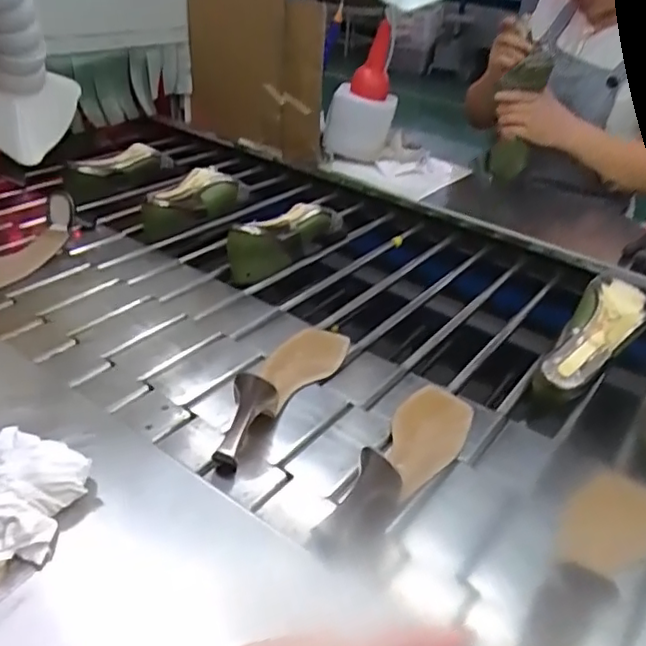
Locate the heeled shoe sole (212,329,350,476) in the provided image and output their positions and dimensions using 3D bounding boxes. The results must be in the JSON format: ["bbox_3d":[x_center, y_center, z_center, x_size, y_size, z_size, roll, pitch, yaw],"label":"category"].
[{"bbox_3d":[-0.039,0.055,0.675,0.075,0.067,0.267,17,38,11],"label":"heeled shoe sole"}]

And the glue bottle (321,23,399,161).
[{"bbox_3d":[0.079,-0.458,1.246,0.138,0.230,0.092,7,38,-2],"label":"glue bottle"}]

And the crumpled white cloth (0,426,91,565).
[{"bbox_3d":[-0.229,0.125,0.479,0.089,0.043,0.128,3,38,-8],"label":"crumpled white cloth"}]

